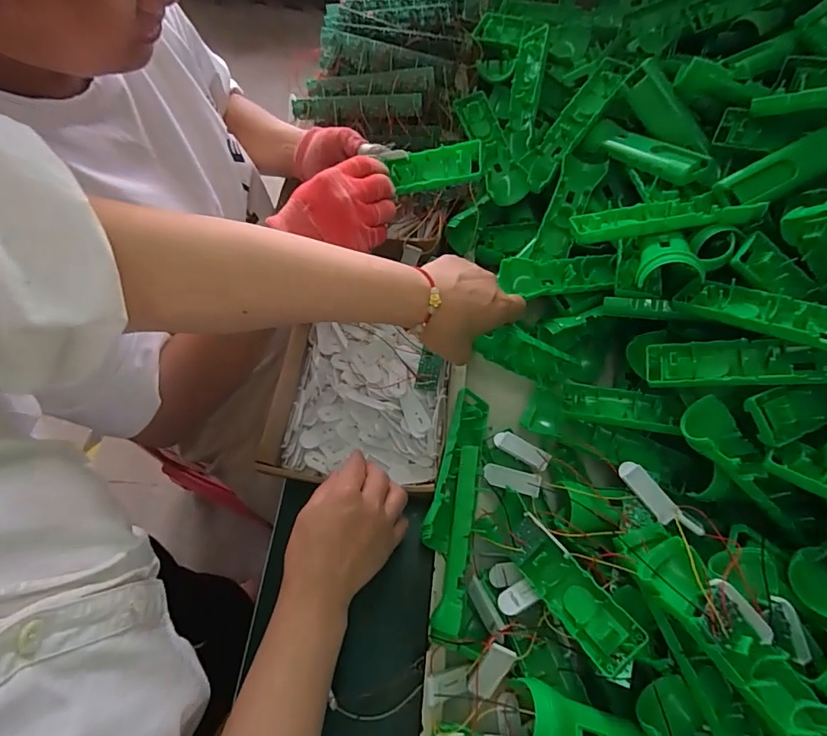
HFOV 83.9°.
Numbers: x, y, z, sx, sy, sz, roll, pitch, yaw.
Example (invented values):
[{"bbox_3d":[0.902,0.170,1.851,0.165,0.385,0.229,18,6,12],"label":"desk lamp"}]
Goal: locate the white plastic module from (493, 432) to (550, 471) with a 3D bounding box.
[{"bbox_3d":[0.110,0.083,0.469,0.058,0.007,0.021,27,66,30],"label":"white plastic module"}]

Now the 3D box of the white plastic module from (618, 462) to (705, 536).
[{"bbox_3d":[0.211,0.112,0.396,0.020,0.015,0.076,-31,54,-14],"label":"white plastic module"}]

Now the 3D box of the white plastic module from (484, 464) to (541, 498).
[{"bbox_3d":[0.096,0.109,0.453,0.056,0.008,0.020,11,62,32],"label":"white plastic module"}]

